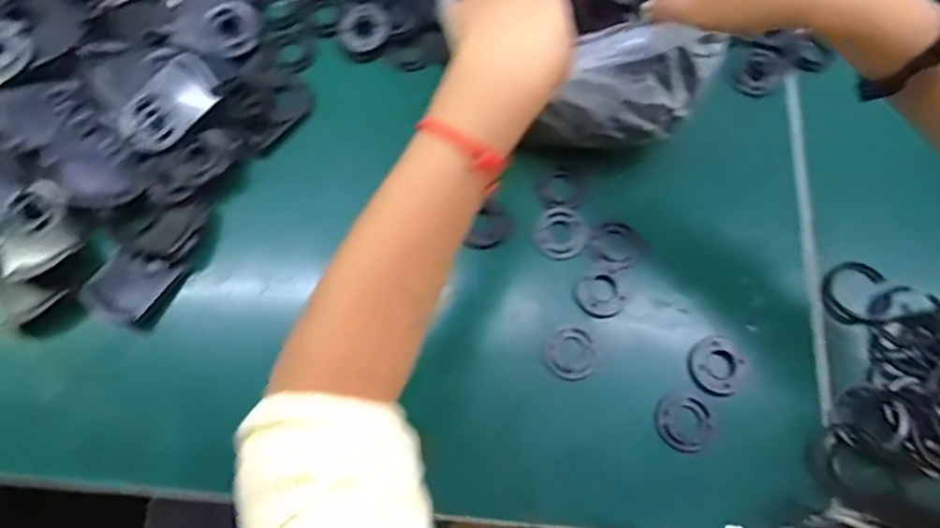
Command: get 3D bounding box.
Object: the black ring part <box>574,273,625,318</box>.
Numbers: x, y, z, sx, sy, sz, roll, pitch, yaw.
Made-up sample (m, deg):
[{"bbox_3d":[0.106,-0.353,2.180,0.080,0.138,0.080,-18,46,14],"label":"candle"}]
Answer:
[{"bbox_3d":[0.106,0.026,0.496,0.035,0.009,0.038,0,71,-1],"label":"black ring part"}]

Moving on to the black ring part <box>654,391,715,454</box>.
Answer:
[{"bbox_3d":[0.164,0.120,0.464,0.043,0.004,0.045,0,71,-1],"label":"black ring part"}]

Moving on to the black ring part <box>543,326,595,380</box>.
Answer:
[{"bbox_3d":[0.081,0.072,0.487,0.041,0.008,0.041,0,71,-1],"label":"black ring part"}]

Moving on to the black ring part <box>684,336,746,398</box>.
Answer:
[{"bbox_3d":[0.193,0.079,0.477,0.041,0.004,0.043,0,71,-1],"label":"black ring part"}]

